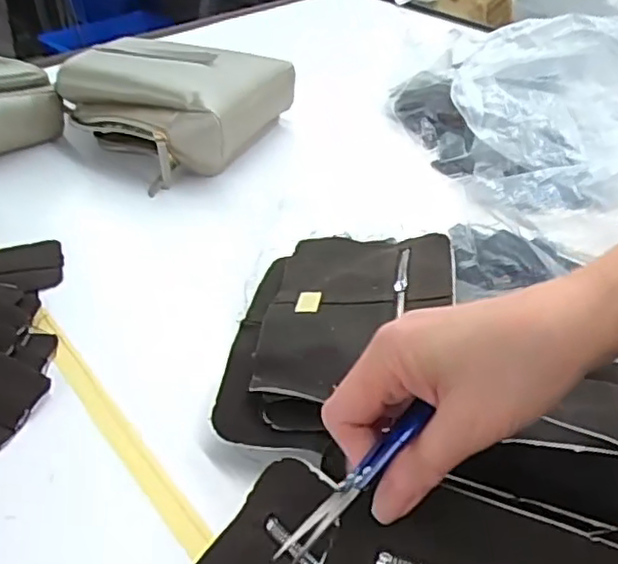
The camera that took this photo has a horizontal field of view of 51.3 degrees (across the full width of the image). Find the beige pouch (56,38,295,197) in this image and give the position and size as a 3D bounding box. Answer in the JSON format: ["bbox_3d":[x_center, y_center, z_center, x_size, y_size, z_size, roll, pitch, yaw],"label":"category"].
[{"bbox_3d":[-0.142,-0.206,0.721,0.214,0.087,0.198,25,46,28],"label":"beige pouch"}]

